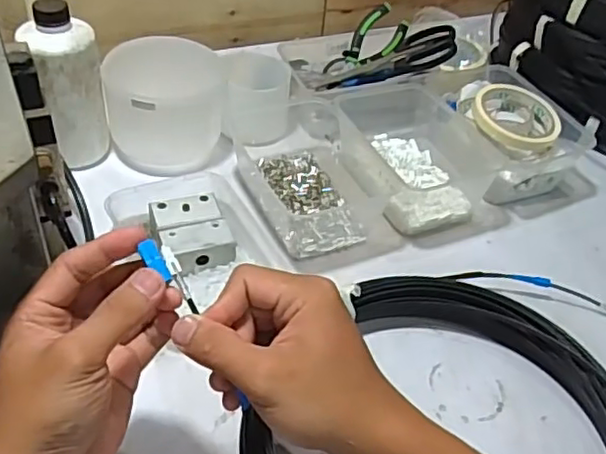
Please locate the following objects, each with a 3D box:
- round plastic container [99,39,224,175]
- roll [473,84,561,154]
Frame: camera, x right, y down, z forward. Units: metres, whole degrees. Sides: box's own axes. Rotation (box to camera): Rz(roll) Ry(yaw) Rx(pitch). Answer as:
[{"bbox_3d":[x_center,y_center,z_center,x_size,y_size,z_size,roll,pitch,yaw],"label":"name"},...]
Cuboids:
[{"bbox_3d":[-0.148,-0.135,0.685,0.115,0.114,0.115,2,42,-5],"label":"round plastic container"},{"bbox_3d":[0.232,-0.120,0.681,0.087,0.016,0.093,5,58,-7],"label":"roll"}]

